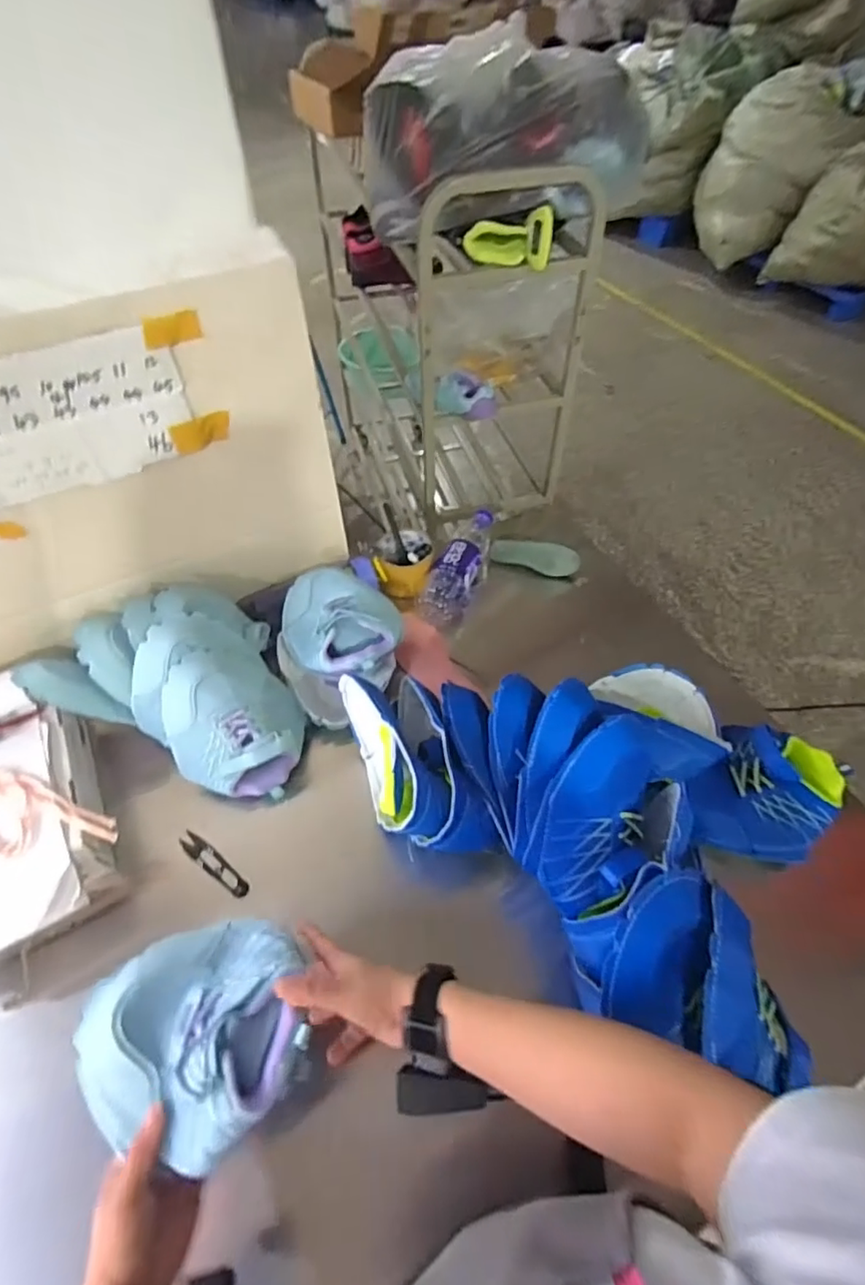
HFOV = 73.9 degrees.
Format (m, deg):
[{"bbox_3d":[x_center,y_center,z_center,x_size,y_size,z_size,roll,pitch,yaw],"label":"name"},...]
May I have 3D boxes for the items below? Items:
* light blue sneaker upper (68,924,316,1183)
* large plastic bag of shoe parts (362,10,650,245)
[{"bbox_3d":[-0.192,0.306,0.451,0.185,0.059,0.152,-13,55,-9],"label":"light blue sneaker upper"},{"bbox_3d":[0.117,-0.708,0.814,0.405,0.204,0.189,-16,55,-10],"label":"large plastic bag of shoe parts"}]

